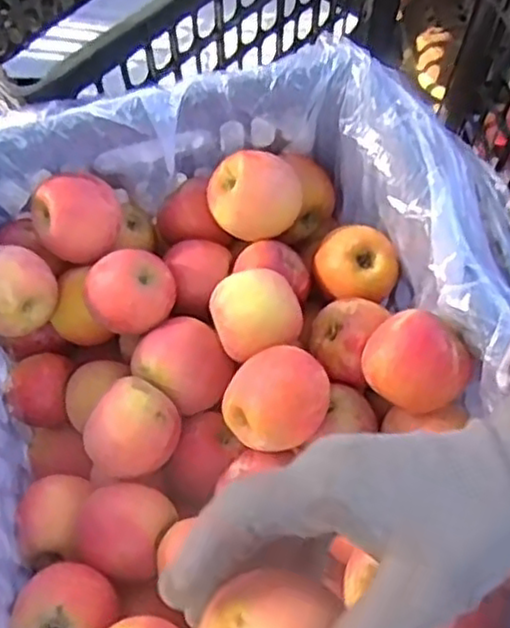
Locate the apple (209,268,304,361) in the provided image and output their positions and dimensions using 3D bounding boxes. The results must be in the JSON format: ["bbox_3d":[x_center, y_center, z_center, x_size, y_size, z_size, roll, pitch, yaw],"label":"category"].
[{"bbox_3d":[0.001,0.003,0.479,0.063,0.050,0.048,-10,63,-7],"label":"apple"}]

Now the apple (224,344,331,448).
[{"bbox_3d":[0.014,0.056,0.448,0.059,0.050,0.061,1,63,-2],"label":"apple"}]

